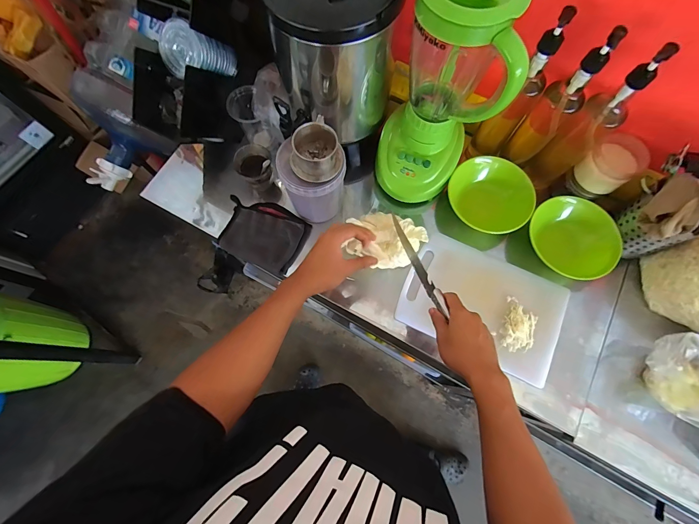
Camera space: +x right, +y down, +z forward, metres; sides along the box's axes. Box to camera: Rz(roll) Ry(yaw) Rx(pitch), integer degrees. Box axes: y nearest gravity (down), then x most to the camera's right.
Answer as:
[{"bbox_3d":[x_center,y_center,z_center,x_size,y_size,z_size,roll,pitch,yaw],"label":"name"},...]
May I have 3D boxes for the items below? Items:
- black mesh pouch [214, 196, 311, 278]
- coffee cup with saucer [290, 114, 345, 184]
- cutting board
[{"bbox_3d":[-0.184,-0.061,0.682,0.180,0.020,0.132,24,74,7],"label":"black mesh pouch"},{"bbox_3d":[-0.054,-0.187,0.558,0.084,0.076,0.075,-35,76,-11],"label":"coffee cup with saucer"},{"bbox_3d":[0.265,0.080,0.640,0.301,0.009,0.205,26,74,7],"label":"cutting board"}]

